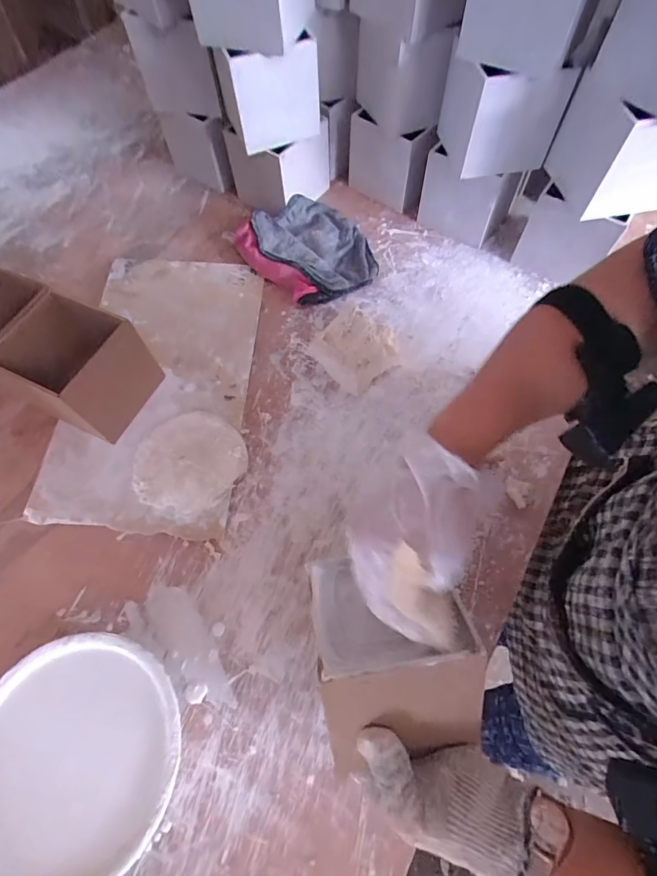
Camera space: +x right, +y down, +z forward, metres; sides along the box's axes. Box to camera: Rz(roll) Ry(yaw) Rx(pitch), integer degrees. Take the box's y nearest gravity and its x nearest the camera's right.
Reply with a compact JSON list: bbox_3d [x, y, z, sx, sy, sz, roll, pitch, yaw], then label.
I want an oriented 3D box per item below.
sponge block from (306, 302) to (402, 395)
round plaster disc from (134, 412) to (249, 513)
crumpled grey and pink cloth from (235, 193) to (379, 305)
[{"bbox_3d":[0.037,-0.116,0.540,0.093,0.042,0.096,-42,70,-18],"label":"sponge block"},{"bbox_3d":[-0.158,0.026,0.476,0.121,0.034,0.110,0,63,1],"label":"round plaster disc"},{"bbox_3d":[-0.025,-0.285,0.631,0.162,0.027,0.198,-37,68,-16],"label":"crumpled grey and pink cloth"}]

